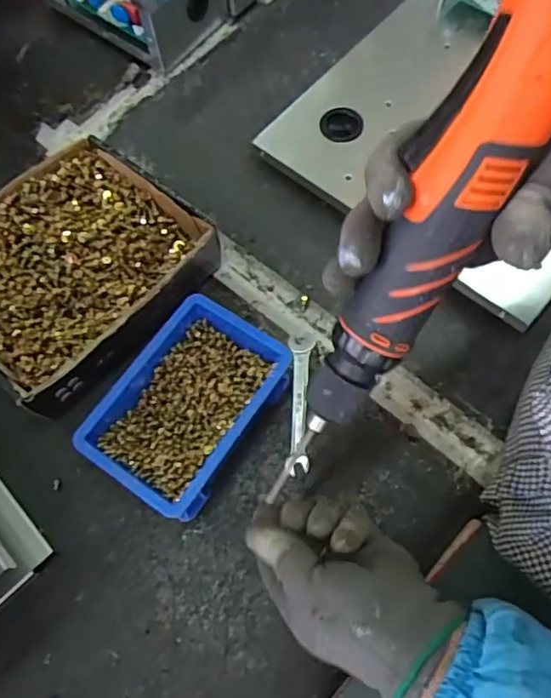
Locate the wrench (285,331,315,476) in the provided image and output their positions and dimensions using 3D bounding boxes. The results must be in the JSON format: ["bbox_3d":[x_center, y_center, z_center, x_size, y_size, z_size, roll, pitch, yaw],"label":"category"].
[{"bbox_3d":[0.020,0.040,0.459,0.020,0.006,0.119,2,67,2],"label":"wrench"}]

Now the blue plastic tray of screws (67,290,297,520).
[{"bbox_3d":[-0.065,0.043,0.434,0.109,0.054,0.149,32,74,15],"label":"blue plastic tray of screws"}]

